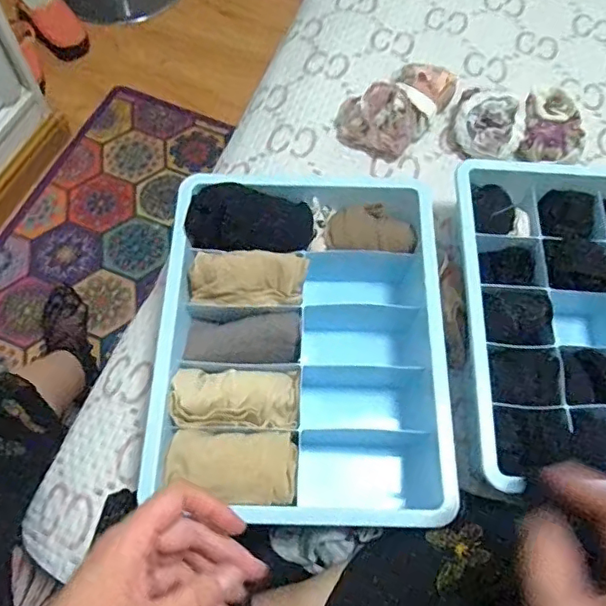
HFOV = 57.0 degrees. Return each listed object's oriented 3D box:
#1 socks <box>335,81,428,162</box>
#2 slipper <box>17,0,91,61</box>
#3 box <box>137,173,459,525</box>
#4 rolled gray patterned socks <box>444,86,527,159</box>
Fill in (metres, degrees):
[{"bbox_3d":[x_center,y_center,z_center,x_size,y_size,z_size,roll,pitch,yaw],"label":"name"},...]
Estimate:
[{"bbox_3d":[0.085,-0.206,0.620,0.096,0.055,0.068,29,68,10],"label":"socks"},{"bbox_3d":[-0.559,-0.627,1.239,0.102,0.045,0.219,-32,71,-16],"label":"slipper"},{"bbox_3d":[-0.002,0.033,0.496,0.230,0.078,0.300,2,66,-2],"label":"box"},{"bbox_3d":[0.205,-0.198,0.628,0.083,0.043,0.077,28,68,9],"label":"rolled gray patterned socks"}]

